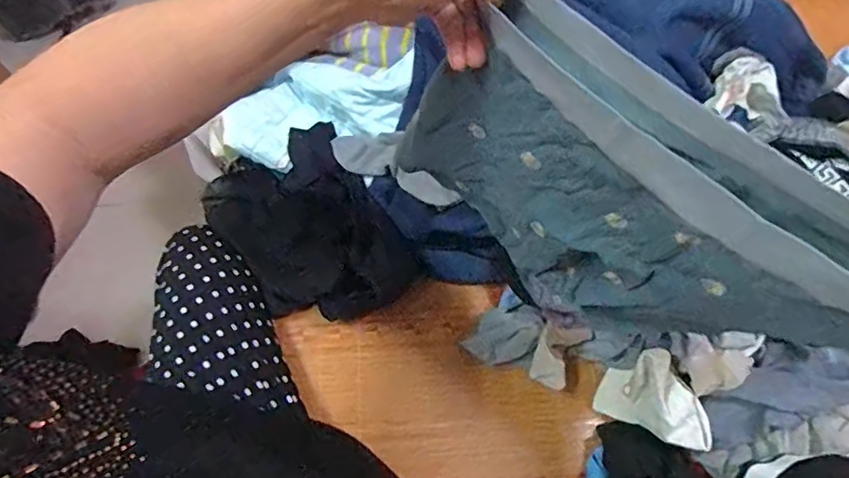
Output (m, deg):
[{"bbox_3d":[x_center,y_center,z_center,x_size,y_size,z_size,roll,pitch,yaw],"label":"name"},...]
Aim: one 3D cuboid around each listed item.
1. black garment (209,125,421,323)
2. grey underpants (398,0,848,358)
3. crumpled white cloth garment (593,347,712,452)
[{"bbox_3d":[-0.162,-0.025,0.725,0.196,0.110,0.284,-32,69,-15],"label":"black garment"},{"bbox_3d":[0.145,-0.011,0.421,0.373,0.255,0.063,36,72,14],"label":"grey underpants"},{"bbox_3d":[0.280,0.191,0.652,0.116,0.092,0.087,29,67,12],"label":"crumpled white cloth garment"}]

